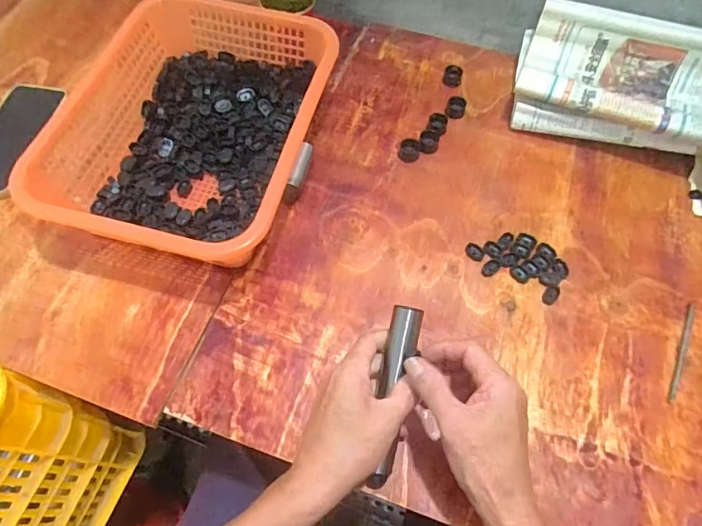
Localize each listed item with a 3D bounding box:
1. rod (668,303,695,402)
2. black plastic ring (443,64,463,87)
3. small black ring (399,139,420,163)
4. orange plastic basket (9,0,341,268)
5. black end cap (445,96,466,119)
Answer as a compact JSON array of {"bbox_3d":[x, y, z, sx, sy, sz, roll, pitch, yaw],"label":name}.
[{"bbox_3d":[0.334,0.088,0.466,0.009,0.004,0.113,26,65,11],"label":"rod"},{"bbox_3d":[0.139,-0.258,0.635,0.025,0.020,0.025,1,62,-1],"label":"black plastic ring"},{"bbox_3d":[0.073,-0.139,0.577,0.024,0.013,0.028,8,63,2],"label":"small black ring"},{"bbox_3d":[-0.168,-0.156,0.535,0.251,0.091,0.343,14,63,5],"label":"orange plastic basket"},{"bbox_3d":[0.138,-0.205,0.606,0.025,0.014,0.025,1,62,-1],"label":"black end cap"}]

